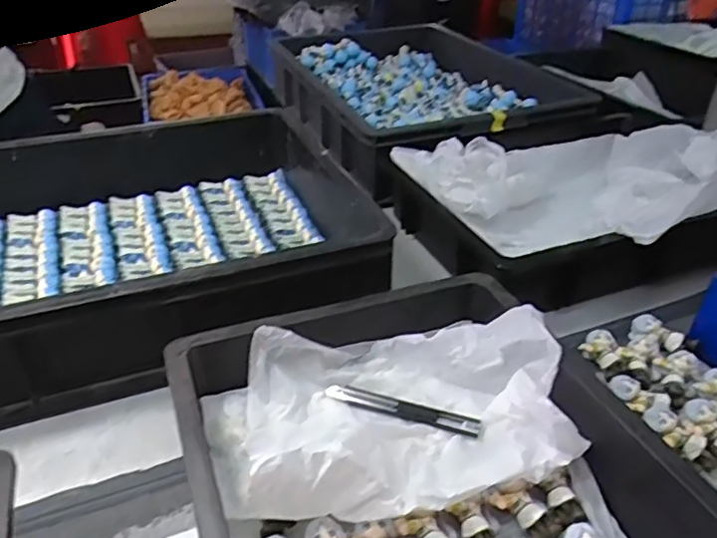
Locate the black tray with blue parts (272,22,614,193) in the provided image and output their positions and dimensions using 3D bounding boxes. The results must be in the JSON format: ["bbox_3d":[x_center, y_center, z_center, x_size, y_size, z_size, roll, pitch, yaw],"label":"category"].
[{"bbox_3d":[0.109,-0.331,1.113,0.427,0.111,0.599,-11,35,-17],"label":"black tray with blue parts"}]

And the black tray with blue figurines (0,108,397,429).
[{"bbox_3d":[-0.308,-0.025,0.687,0.593,0.121,0.402,-11,35,-17],"label":"black tray with blue figurines"}]

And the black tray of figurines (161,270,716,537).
[{"bbox_3d":[0.065,0.180,0.400,0.309,0.090,0.450,-12,36,-19],"label":"black tray of figurines"}]

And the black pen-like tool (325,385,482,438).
[{"bbox_3d":[0.037,0.122,0.521,0.138,0.010,0.019,14,36,19],"label":"black pen-like tool"}]

